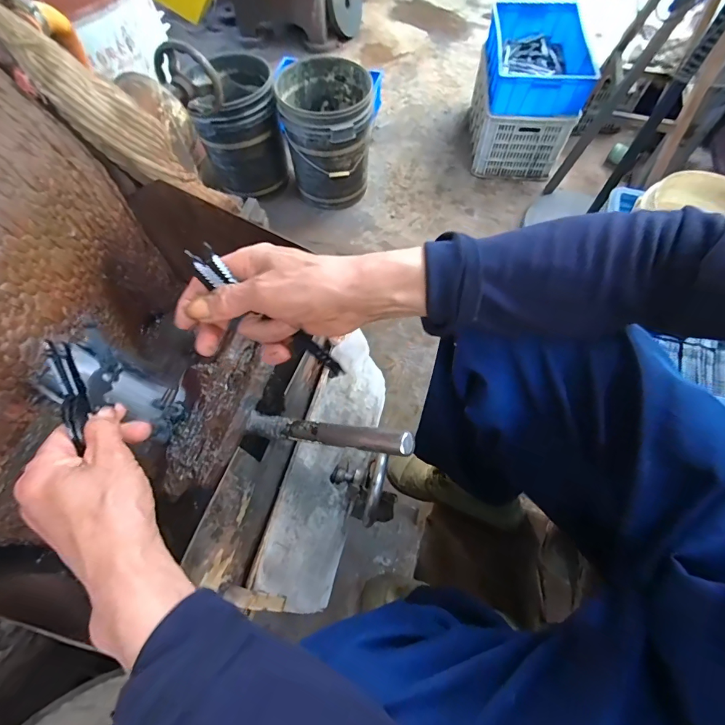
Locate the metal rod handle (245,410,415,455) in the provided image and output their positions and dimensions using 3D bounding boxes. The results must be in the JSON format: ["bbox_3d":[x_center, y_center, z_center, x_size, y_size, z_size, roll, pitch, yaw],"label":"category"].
[{"bbox_3d":[-0.035,0.060,0.333,0.178,0.019,0.019,0,59,37],"label":"metal rod handle"}]

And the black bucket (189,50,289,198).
[{"bbox_3d":[-0.487,-0.939,1.584,0.306,0.371,0.372,-10,64,-4],"label":"black bucket"}]

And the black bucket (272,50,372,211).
[{"bbox_3d":[-0.142,-0.891,1.557,0.348,0.403,0.389,-2,64,0],"label":"black bucket"}]

